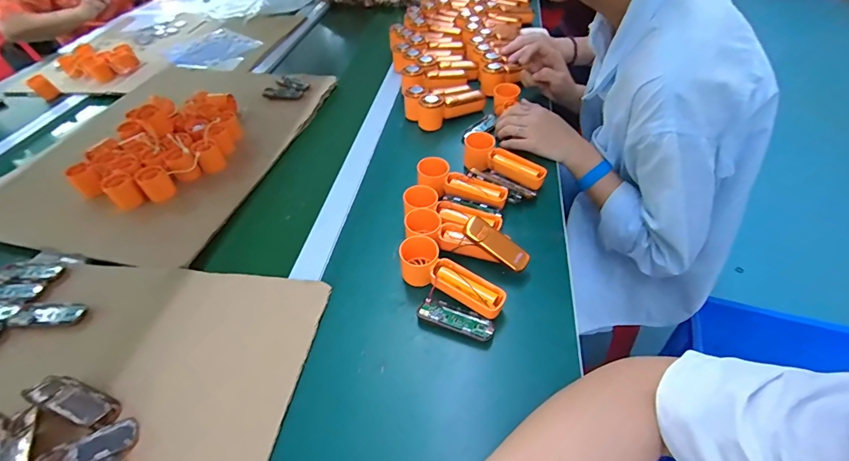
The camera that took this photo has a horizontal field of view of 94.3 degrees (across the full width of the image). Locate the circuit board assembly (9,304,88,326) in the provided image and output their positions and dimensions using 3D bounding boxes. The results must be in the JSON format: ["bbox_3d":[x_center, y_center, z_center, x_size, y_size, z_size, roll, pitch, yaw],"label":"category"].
[{"bbox_3d":[-0.441,0.098,0.462,0.083,0.008,0.026,-1,47,5],"label":"circuit board assembly"}]

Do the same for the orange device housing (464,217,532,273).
[{"bbox_3d":[0.085,0.015,0.462,0.083,0.016,0.025,37,57,6],"label":"orange device housing"}]

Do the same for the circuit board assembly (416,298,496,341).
[{"bbox_3d":[0.034,0.099,0.430,0.081,0.019,0.030,17,51,21],"label":"circuit board assembly"}]

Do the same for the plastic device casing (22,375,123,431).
[{"bbox_3d":[-0.338,0.164,0.380,0.091,0.019,0.030,11,49,16],"label":"plastic device casing"}]

